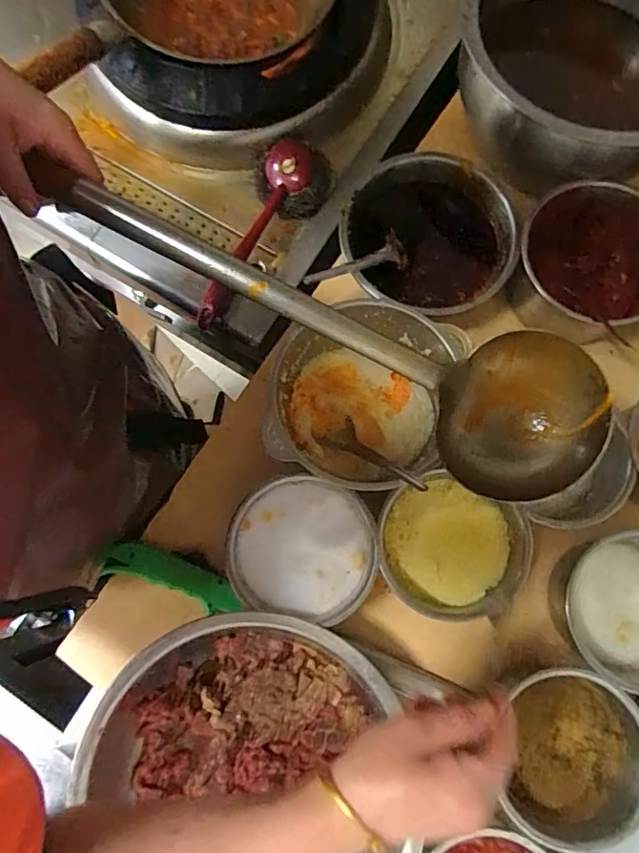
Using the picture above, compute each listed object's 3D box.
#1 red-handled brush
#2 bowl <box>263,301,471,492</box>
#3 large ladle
[{"bbox_3d":[-0.064,-0.242,0.683,0.107,0.042,0.269,18,79,2],"label":"red-handled brush"},{"bbox_3d":[0.040,-0.026,0.528,0.156,0.082,0.171,0,78,-1],"label":"bowl"},{"bbox_3d":[-0.005,-0.072,0.393,0.420,0.076,0.111,24,79,-3],"label":"large ladle"}]

